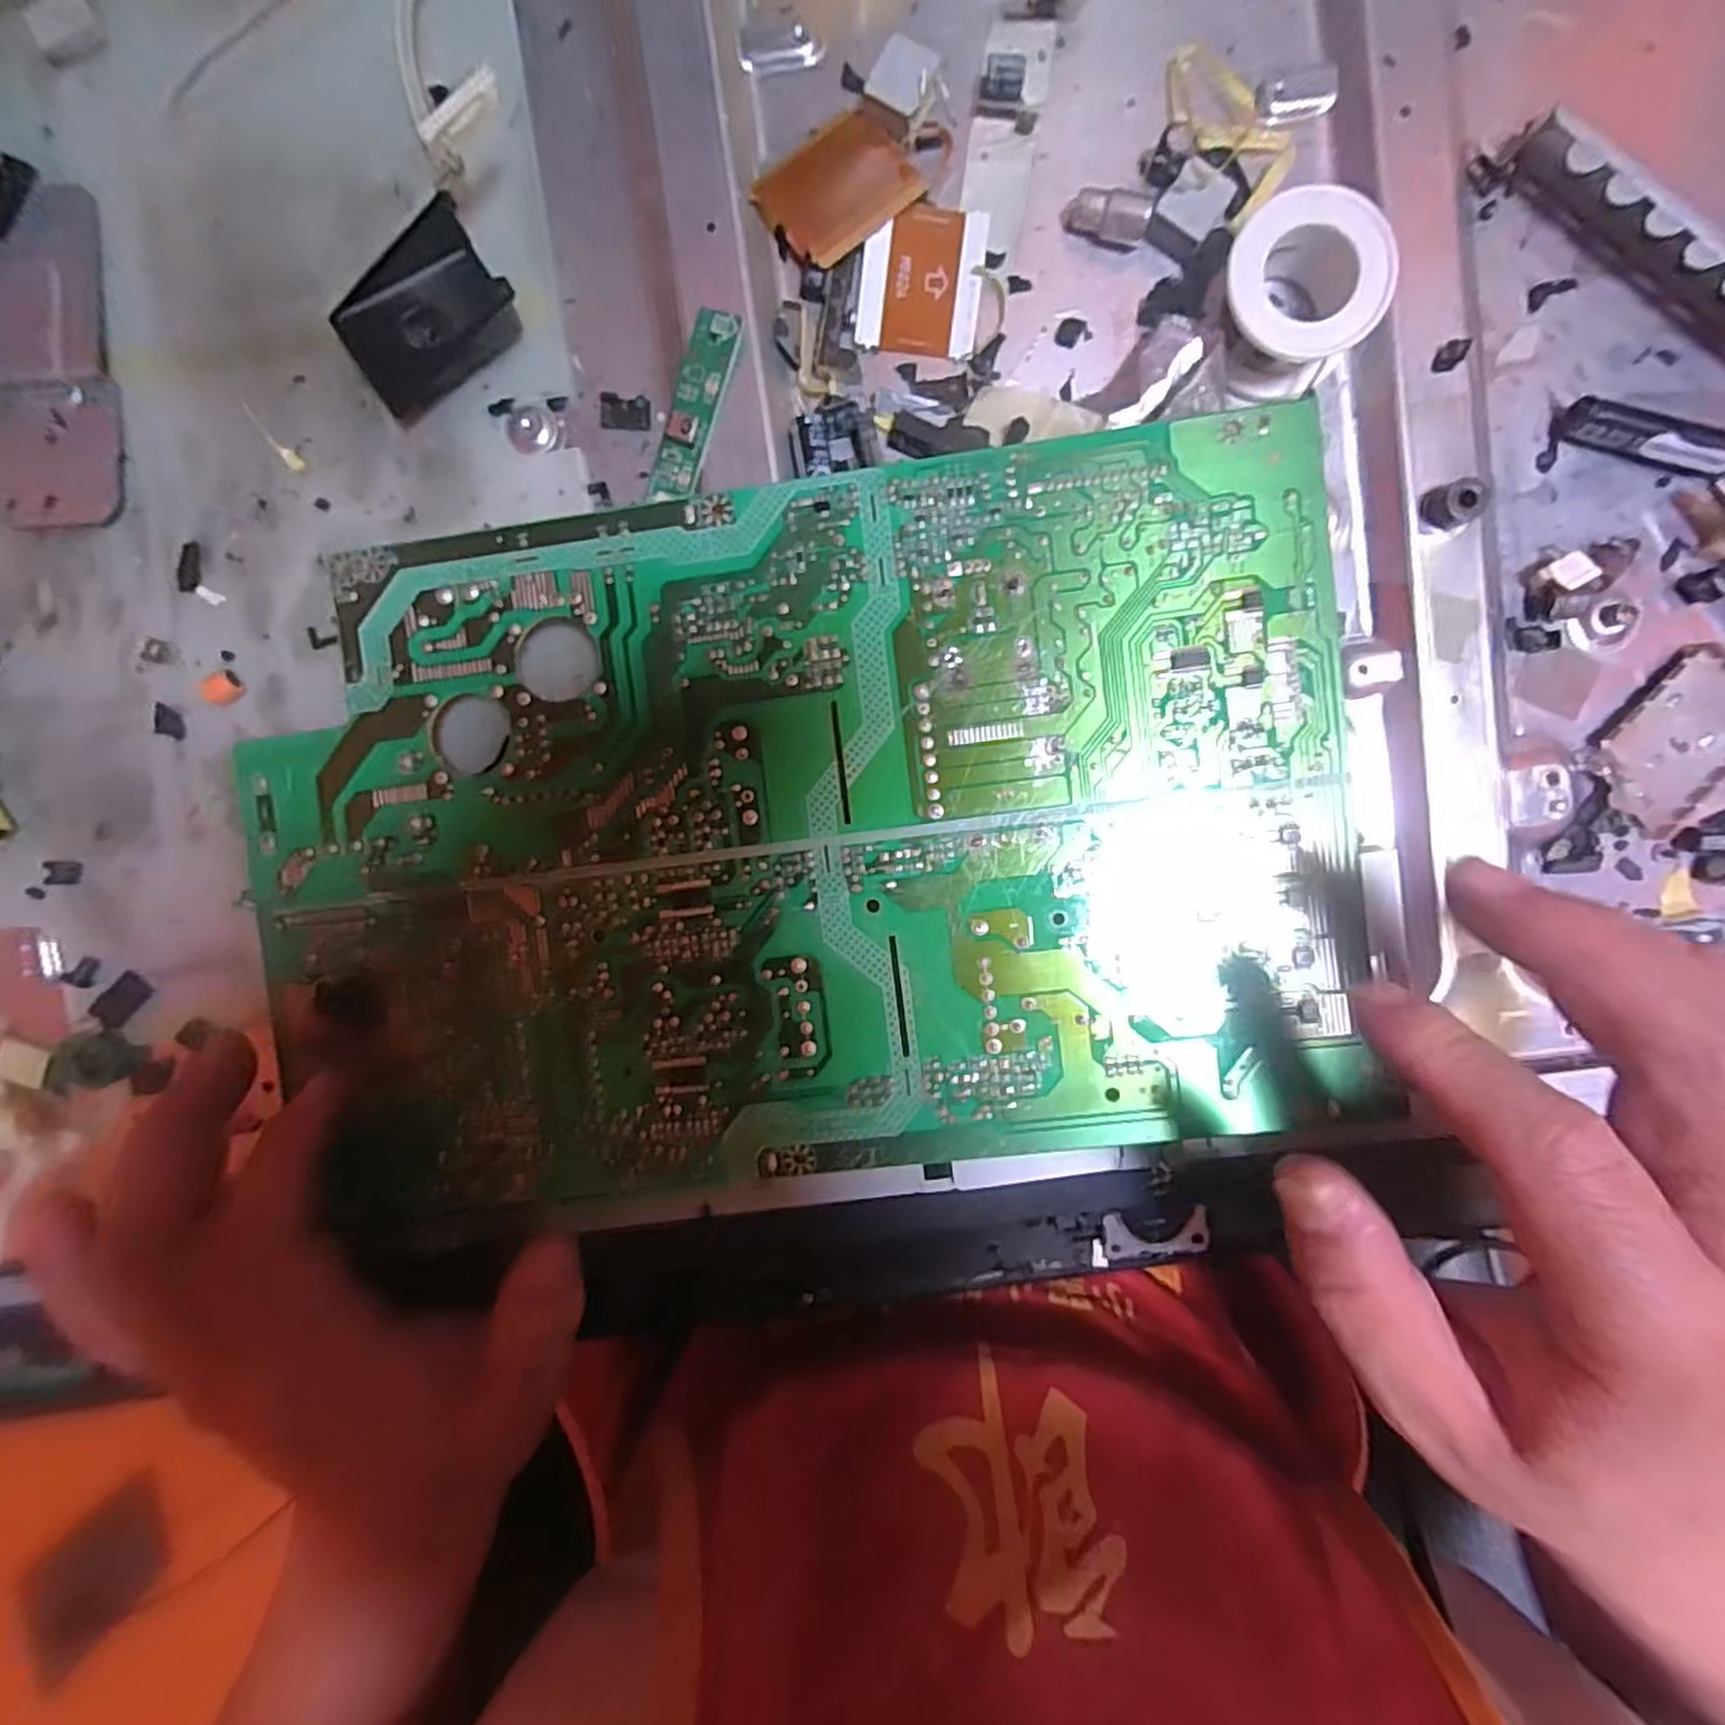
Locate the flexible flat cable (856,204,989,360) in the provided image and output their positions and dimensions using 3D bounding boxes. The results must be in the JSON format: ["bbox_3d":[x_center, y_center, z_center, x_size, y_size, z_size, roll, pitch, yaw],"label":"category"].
[{"bbox_3d":[0.017,-0.169,0.213,0.034,0.004,0.040,6,93,0],"label":"flexible flat cable"}]

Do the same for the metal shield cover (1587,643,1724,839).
[{"bbox_3d":[0.246,-0.037,0.221,0.039,0.004,0.050,43,93,-2],"label":"metal shield cover"}]

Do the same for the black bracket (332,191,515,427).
[{"bbox_3d":[-0.125,-0.156,0.210,0.049,0.013,0.028,-42,92,2],"label":"black bracket"}]

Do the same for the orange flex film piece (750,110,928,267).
[{"bbox_3d":[-0.007,-0.194,0.211,0.041,0.006,0.032,-41,92,2],"label":"orange flex film piece"}]

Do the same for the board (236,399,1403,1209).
[{"bbox_3d":[-0.019,-0.007,0.208,0.300,0.012,0.189,-7,93,1],"label":"board"}]

